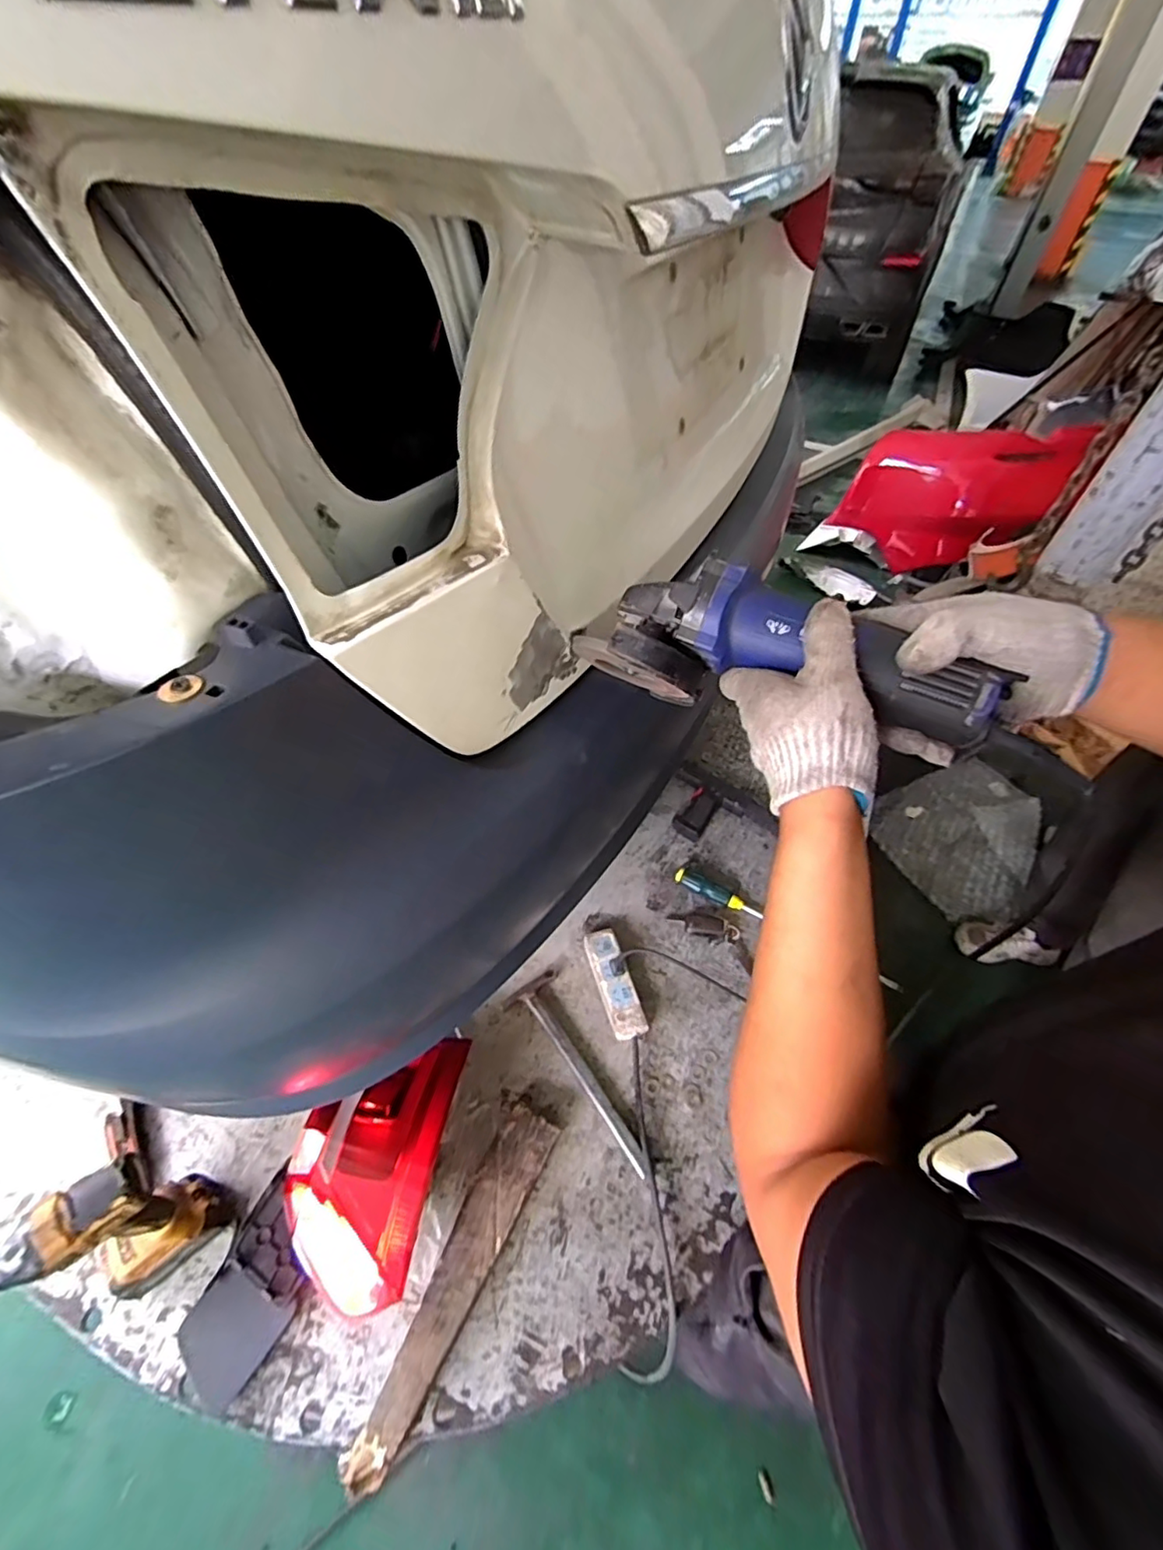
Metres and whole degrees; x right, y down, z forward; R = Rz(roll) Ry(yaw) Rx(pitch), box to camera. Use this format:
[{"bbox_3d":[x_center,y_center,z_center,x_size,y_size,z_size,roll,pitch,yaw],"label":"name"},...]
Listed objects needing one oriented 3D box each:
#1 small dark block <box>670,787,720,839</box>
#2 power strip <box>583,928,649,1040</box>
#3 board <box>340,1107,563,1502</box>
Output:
[{"bbox_3d":[0.229,0.075,1.160,0.062,0.039,0.108,30,55,20],"label":"small dark block"},{"bbox_3d":[0.052,0.333,0.938,0.051,0.038,0.172,-13,52,-13],"label":"power strip"},{"bbox_3d":[-0.148,0.603,0.710,0.075,0.043,0.378,24,53,16],"label":"board"}]

